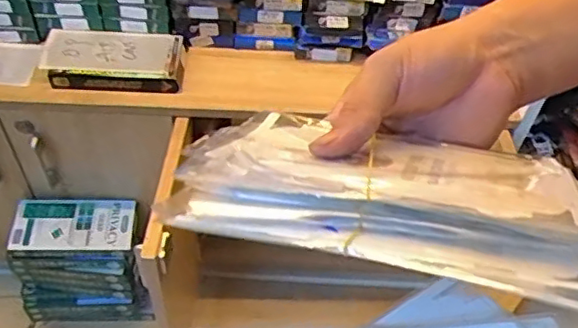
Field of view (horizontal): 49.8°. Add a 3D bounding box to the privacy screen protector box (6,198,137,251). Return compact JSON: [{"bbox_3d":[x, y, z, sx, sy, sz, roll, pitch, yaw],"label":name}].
[{"bbox_3d":[-0.342,0.095,0.990,0.191,0.015,0.091,-1,51,-6],"label":"privacy screen protector box"}]

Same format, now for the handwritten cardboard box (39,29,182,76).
[{"bbox_3d":[-0.258,-0.157,0.891,0.192,0.025,0.077,6,51,1],"label":"handwritten cardboard box"}]

